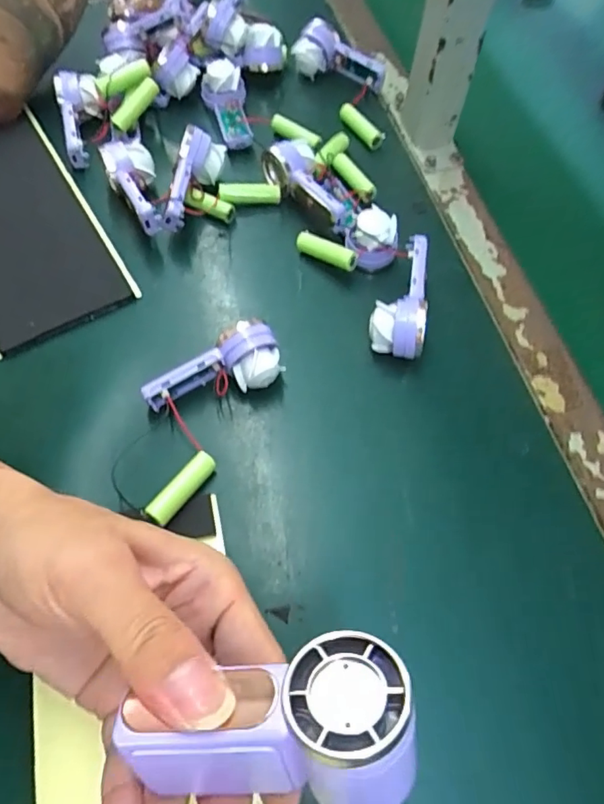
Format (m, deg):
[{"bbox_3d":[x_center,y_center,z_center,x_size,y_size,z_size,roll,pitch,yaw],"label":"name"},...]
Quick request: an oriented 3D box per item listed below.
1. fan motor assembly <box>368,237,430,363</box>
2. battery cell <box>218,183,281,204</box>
[{"bbox_3d":[0.068,-0.074,0.379,0.036,0.037,0.087,7,63,1],"label":"fan motor assembly"},{"bbox_3d":[-0.043,-0.172,0.436,0.050,0.013,0.011,-2,63,-3],"label":"battery cell"}]

